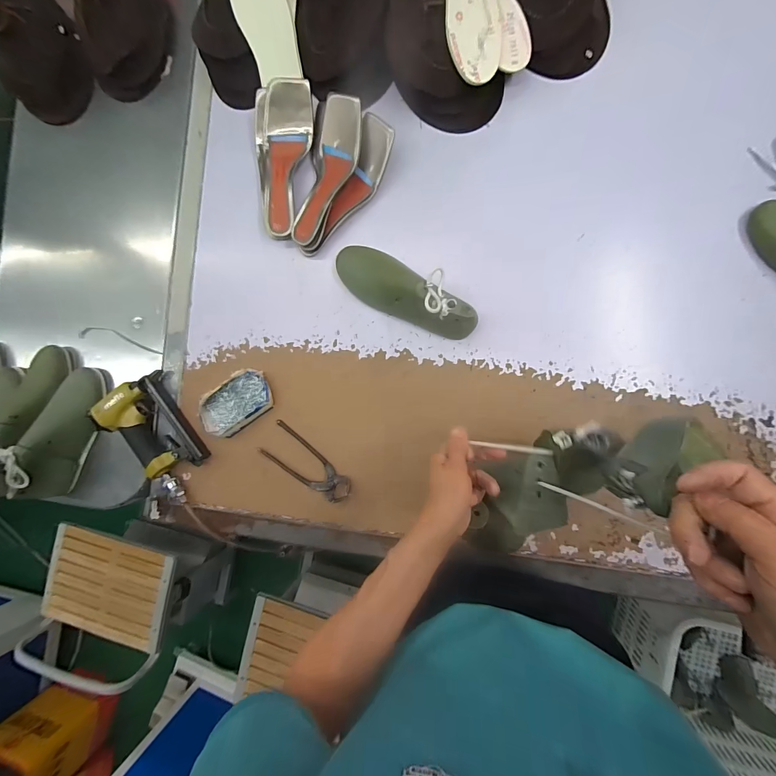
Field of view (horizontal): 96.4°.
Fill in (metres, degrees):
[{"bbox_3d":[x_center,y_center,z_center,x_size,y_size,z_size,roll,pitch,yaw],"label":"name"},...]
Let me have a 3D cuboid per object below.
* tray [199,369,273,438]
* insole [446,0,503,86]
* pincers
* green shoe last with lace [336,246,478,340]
[{"bbox_3d":[-0.269,0.029,0.613,0.140,0.028,0.083,-31,84,6],"label":"tray"},{"bbox_3d":[0.118,-0.571,0.499,0.081,0.006,0.240,-10,96,-8],"label":"insole"},{"bbox_3d":[-0.141,0.131,0.593,0.167,0.033,0.068,33,93,8],"label":"pincers"},{"bbox_3d":[0.019,-0.152,0.536,0.256,0.091,0.077,32,92,10],"label":"green shoe last with lace"}]

